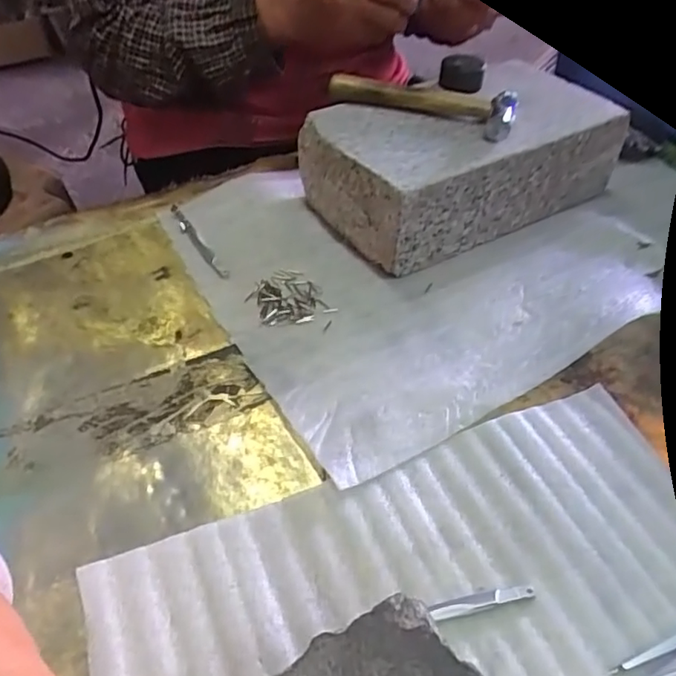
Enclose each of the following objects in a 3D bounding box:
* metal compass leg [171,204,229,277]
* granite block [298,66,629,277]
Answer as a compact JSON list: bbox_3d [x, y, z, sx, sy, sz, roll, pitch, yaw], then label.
[{"bbox_3d":[-0.114,-0.079,0.475,0.011,0.005,0.105,-24,50,-22],"label":"metal compass leg"},{"bbox_3d":[0.106,-0.156,0.502,0.245,0.079,0.139,-23,50,-22],"label":"granite block"}]

